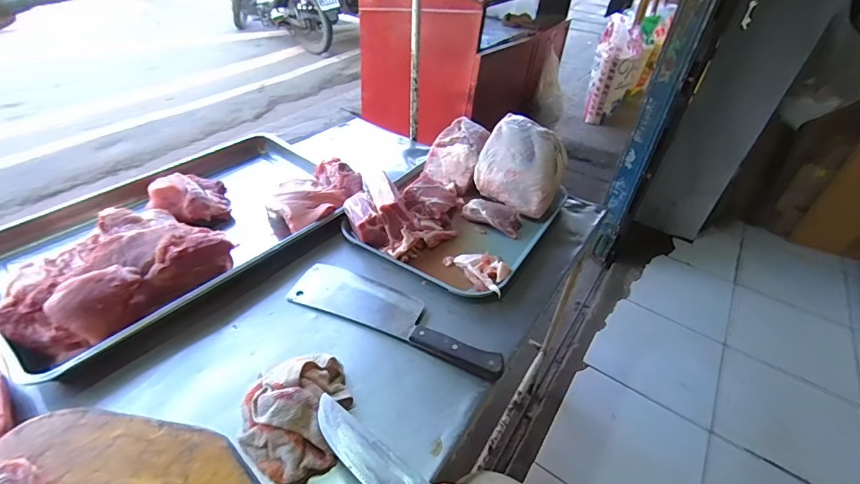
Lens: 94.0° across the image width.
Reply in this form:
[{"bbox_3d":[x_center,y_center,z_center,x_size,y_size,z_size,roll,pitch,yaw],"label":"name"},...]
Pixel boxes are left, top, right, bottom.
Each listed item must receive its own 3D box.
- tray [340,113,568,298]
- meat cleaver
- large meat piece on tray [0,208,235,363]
[{"bbox_3d":[0.070,-0.103,0.797,0.322,0.154,0.403,24,43,21],"label":"tray"},{"bbox_3d":[-0.055,0.104,0.628,0.356,0.028,0.091,19,42,16],"label":"meat cleaver"},{"bbox_3d":[-0.486,0.039,0.615,0.217,0.071,0.283,28,45,25],"label":"large meat piece on tray"}]

